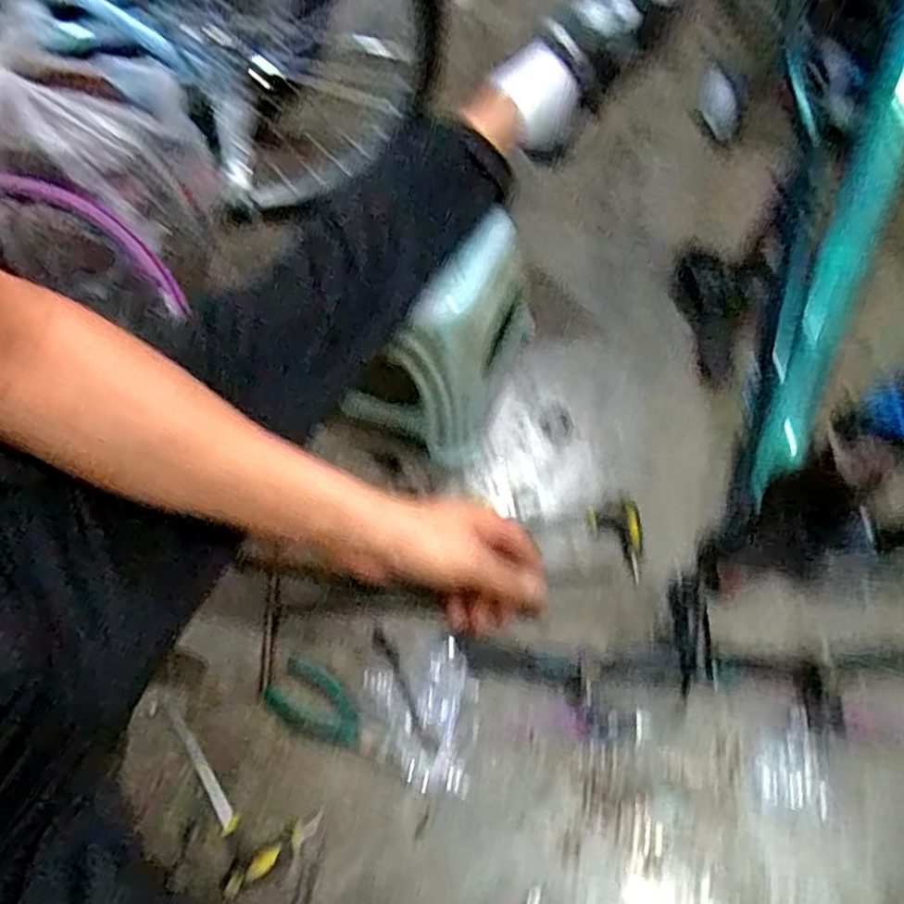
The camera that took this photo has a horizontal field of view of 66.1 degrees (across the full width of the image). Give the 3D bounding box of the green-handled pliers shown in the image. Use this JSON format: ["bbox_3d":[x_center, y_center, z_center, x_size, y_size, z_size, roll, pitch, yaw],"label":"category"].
[{"bbox_3d":[-0.133,0.274,0.739,0.130,0.012,0.064,22,63,11],"label":"green-handled pliers"}]

